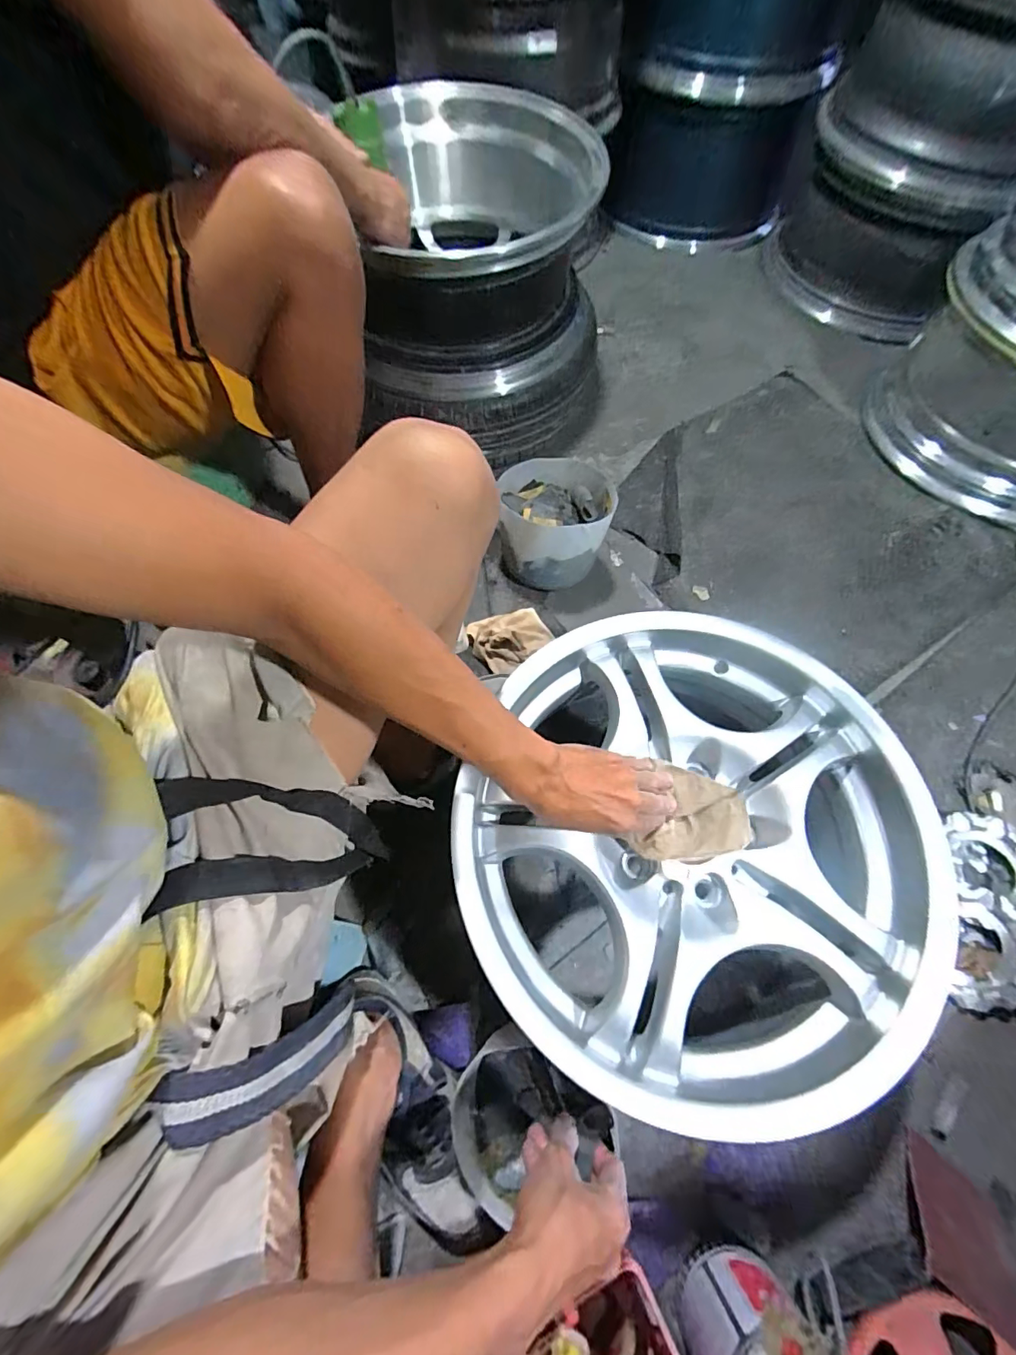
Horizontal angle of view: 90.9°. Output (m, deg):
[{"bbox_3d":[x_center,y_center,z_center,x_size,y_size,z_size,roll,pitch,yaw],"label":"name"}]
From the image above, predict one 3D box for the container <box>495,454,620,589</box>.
[{"bbox_3d":[0.074,-0.243,0.831,0.175,0.152,0.156,6,65,4],"label":"container"}]

